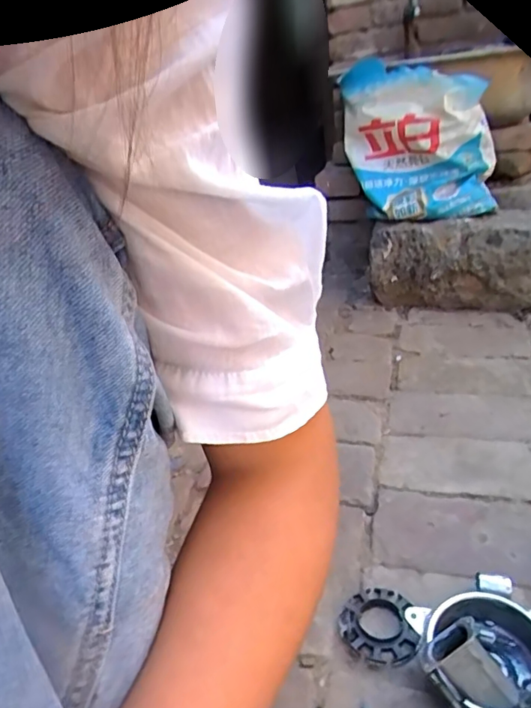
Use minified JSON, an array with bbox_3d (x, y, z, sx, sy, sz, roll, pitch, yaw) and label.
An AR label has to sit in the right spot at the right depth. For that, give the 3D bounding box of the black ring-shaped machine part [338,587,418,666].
[{"bbox_3d":[0.107,0.264,0.505,0.068,0.016,0.078,-7,27,2],"label":"black ring-shaped machine part"}]

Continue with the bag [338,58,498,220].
[{"bbox_3d":[0.326,-0.480,1.128,0.297,0.375,0.088,-7,-1,18],"label":"bag"}]

